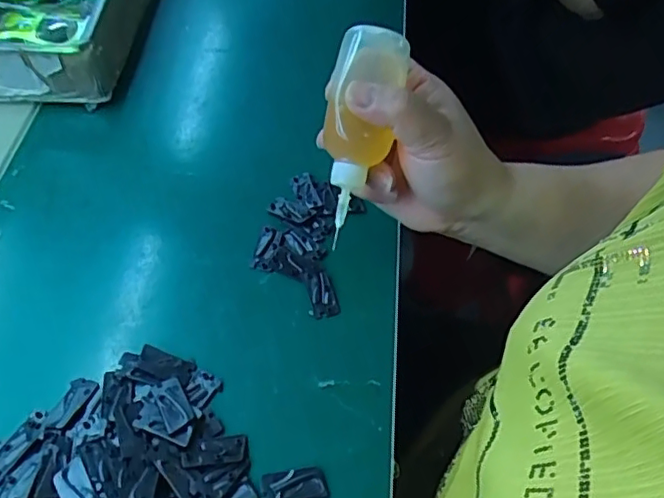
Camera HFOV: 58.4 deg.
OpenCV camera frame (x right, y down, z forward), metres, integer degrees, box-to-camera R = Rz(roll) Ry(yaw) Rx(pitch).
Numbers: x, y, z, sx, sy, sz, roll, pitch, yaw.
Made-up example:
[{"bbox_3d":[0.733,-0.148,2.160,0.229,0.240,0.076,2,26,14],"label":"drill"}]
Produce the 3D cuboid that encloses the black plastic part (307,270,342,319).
[{"bbox_3d":[-0.007,0.029,0.388,0.017,0.008,0.032,-14,55,-10],"label":"black plastic part"}]

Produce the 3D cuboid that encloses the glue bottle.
[{"bbox_3d":[0.014,-0.066,0.333,0.037,0.028,0.110,13,90,9],"label":"glue bottle"}]

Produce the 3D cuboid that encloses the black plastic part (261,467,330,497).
[{"bbox_3d":[-0.020,0.128,0.322,0.035,0.004,0.018,-9,54,-6],"label":"black plastic part"}]

